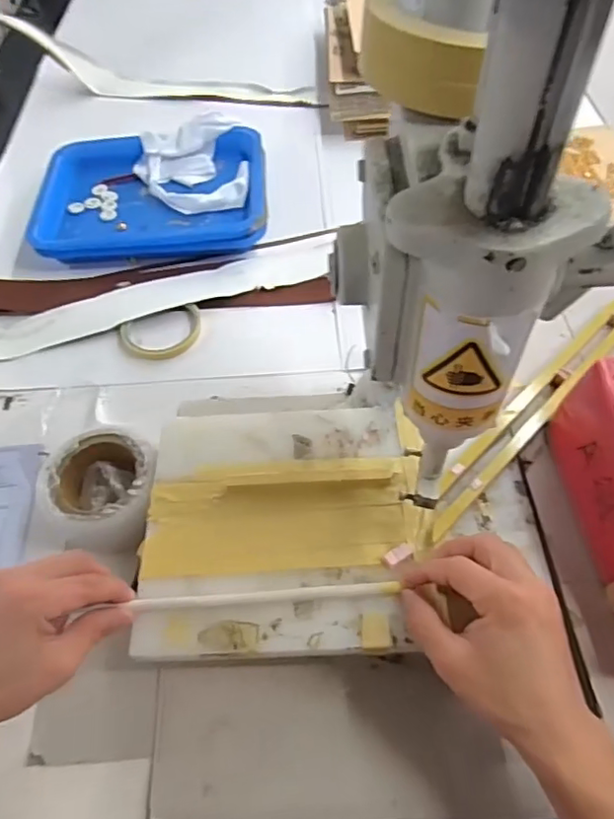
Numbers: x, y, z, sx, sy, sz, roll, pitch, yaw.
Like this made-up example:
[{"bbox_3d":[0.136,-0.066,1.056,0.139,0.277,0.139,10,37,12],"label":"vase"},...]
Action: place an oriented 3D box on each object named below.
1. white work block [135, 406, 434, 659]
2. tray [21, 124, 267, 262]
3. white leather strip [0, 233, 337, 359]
[{"bbox_3d":[-0.018,0.085,0.452,0.213,0.021,0.195,-2,56,1],"label":"white work block"},{"bbox_3d":[-0.200,-0.285,0.757,0.293,0.042,0.213,-3,56,1],"label":"tray"},{"bbox_3d":[-0.227,-0.120,0.663,0.544,0.016,0.075,-15,57,-8],"label":"white leather strip"}]

